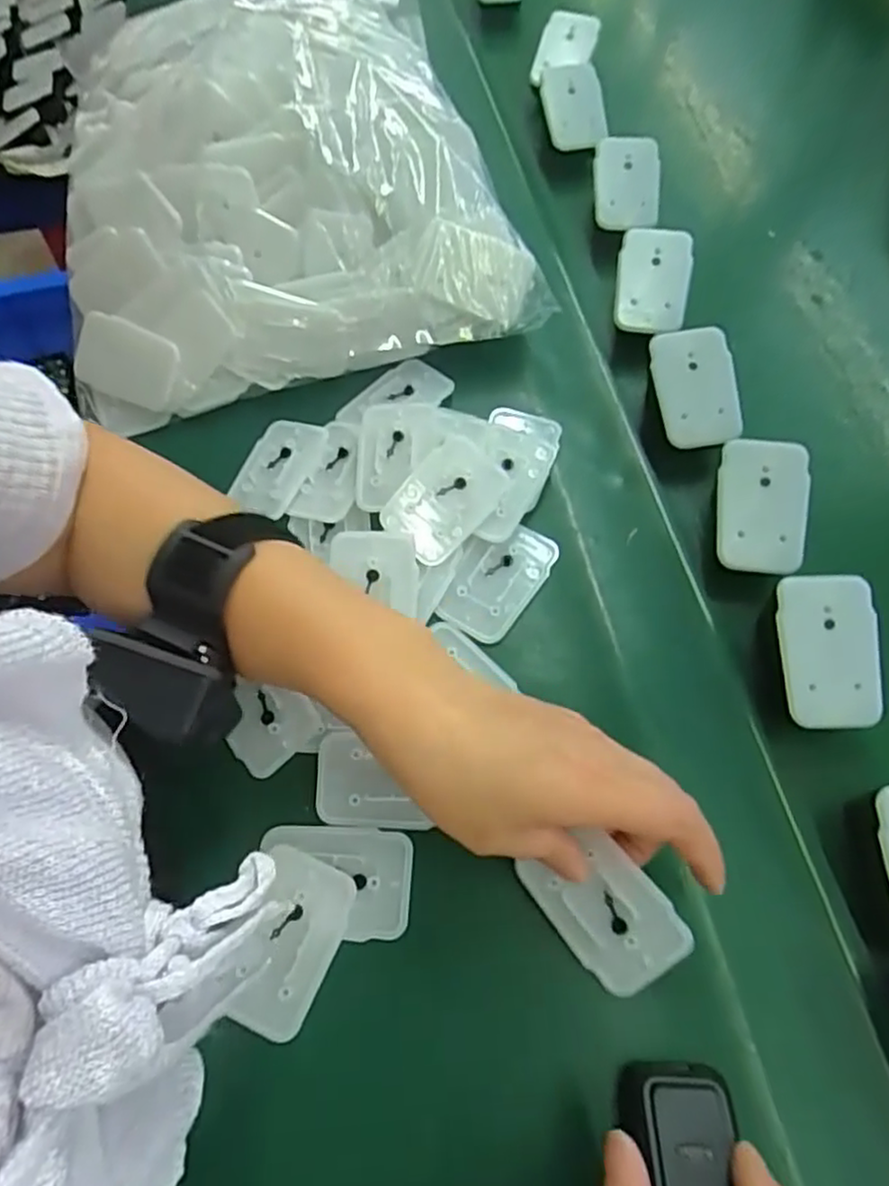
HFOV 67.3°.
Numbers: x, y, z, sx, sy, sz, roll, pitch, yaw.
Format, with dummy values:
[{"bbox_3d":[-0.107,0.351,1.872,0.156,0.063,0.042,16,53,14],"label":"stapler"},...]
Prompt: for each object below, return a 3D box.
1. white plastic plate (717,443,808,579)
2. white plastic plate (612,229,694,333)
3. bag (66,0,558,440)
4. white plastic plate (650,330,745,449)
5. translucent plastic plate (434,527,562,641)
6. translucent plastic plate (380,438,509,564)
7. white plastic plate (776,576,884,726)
[{"bbox_3d":[0.160,-0.043,0.336,0.041,0.005,0.065,4,87,12],"label":"white plastic plate"},{"bbox_3d":[0.128,-0.193,0.410,0.043,0.009,0.064,9,88,11],"label":"white plastic plate"},{"bbox_3d":[-0.104,-0.278,0.435,0.280,0.106,0.288,-10,65,-3],"label":"bag"},{"bbox_3d":[0.141,-0.116,0.374,0.041,0.008,0.068,-10,85,8],"label":"white plastic plate"},{"bbox_3d":[0.027,-0.007,0.353,0.043,0.005,0.067,29,74,10],"label":"translucent plastic plate"},{"bbox_3d":[0.001,-0.051,0.359,0.047,0.005,0.066,41,83,6],"label":"translucent plastic plate"},{"bbox_3d":[0.174,0.026,0.302,0.043,0.004,0.068,0,85,2],"label":"white plastic plate"}]

